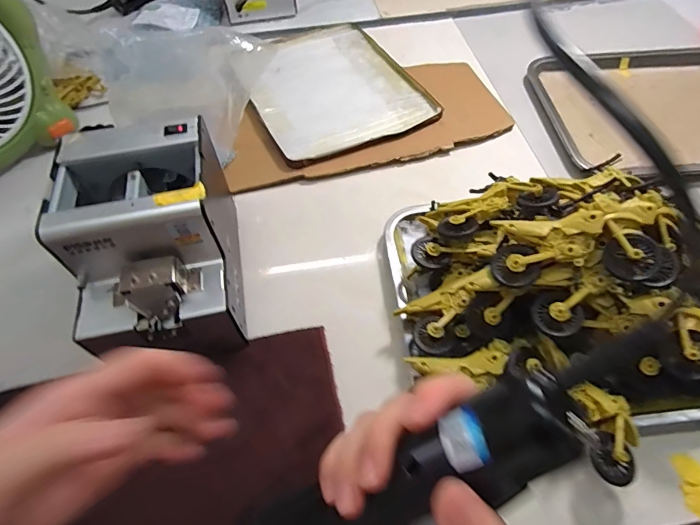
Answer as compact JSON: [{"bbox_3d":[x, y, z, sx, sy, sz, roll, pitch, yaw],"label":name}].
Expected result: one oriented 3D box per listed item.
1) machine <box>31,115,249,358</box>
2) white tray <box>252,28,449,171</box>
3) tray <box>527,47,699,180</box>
[{"bbox_3d":[-0.174,-0.012,0.390,0.131,0.146,0.177,-10,56,-5],"label":"machine"},{"bbox_3d":[-0.033,-0.275,0.632,0.236,0.019,0.305,-23,58,-13],"label":"white tray"},{"bbox_3d":[0.452,-0.219,0.590,0.340,0.023,0.267,-3,55,0],"label":"tray"}]

